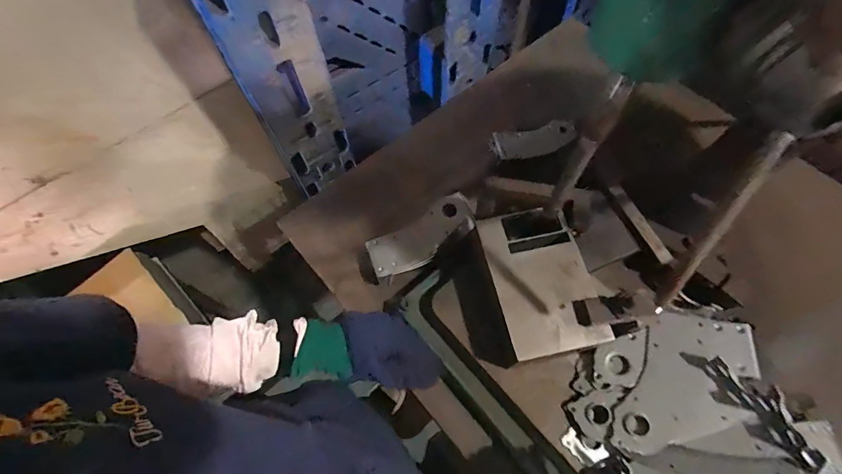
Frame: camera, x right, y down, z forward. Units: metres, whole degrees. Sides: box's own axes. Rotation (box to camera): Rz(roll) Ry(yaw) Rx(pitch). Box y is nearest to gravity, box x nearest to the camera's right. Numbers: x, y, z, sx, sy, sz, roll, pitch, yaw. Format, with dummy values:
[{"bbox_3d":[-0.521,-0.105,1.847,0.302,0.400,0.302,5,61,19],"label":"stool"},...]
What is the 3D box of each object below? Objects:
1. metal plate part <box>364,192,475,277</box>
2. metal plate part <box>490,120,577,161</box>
[{"bbox_3d":[0.001,-0.001,0.629,0.174,0.023,0.070,-30,67,-11],"label":"metal plate part"},{"bbox_3d":[0.211,-0.178,0.735,0.161,0.009,0.062,-14,69,-7],"label":"metal plate part"}]

